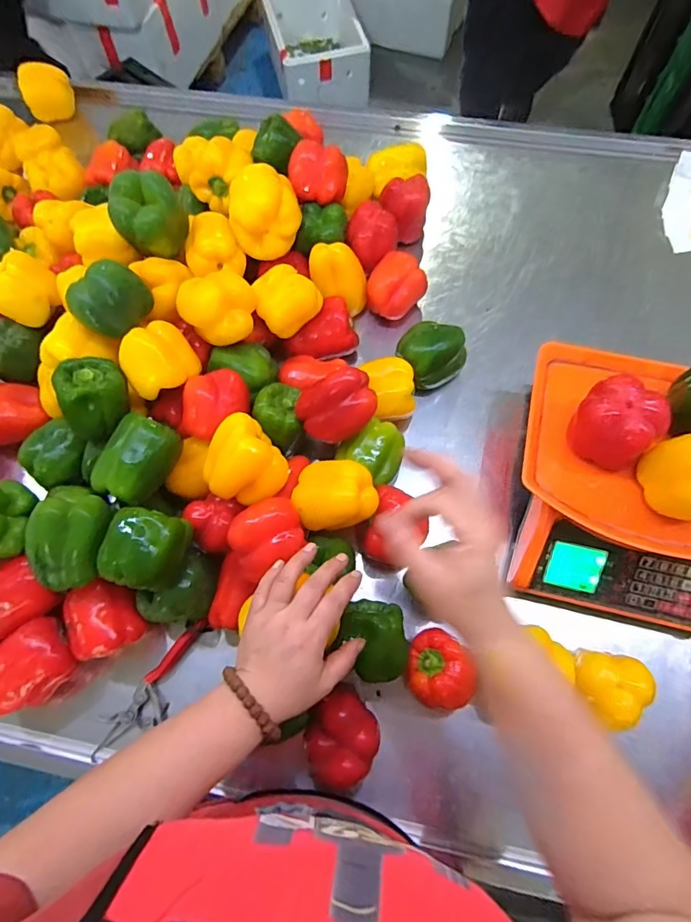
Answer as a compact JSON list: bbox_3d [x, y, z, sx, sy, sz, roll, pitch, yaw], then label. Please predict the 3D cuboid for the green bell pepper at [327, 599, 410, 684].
[{"bbox_3d":[0.028,0.192,0.511,0.080,0.060,0.083,10,70,5],"label":"green bell pepper"}]

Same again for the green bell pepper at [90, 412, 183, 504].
[{"bbox_3d":[-0.237,0.002,0.545,0.066,0.065,0.097,25,72,10],"label":"green bell pepper"}]

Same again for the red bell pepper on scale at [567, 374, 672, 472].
[{"bbox_3d":[0.275,-0.037,0.490,0.078,0.078,0.072,40,76,14],"label":"red bell pepper on scale"}]

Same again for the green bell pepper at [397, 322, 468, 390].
[{"bbox_3d":[0.117,-0.147,0.661,0.089,0.083,0.072,-29,72,-9],"label":"green bell pepper"}]

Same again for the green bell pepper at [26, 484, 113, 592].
[{"bbox_3d":[-0.284,0.077,0.492,0.063,0.055,0.104,7,70,4],"label":"green bell pepper"}]

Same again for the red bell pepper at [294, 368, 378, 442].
[{"bbox_3d":[-0.008,-0.065,0.557,0.091,0.056,0.065,-29,72,-9],"label":"red bell pepper"}]

